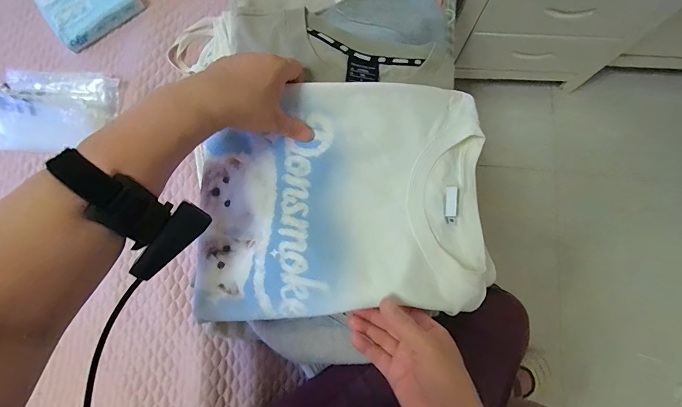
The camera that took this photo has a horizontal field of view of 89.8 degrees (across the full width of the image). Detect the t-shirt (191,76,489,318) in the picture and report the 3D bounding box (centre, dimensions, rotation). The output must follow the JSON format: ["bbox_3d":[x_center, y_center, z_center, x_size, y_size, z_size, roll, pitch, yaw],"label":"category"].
[{"bbox_3d":[0.010,-0.009,0.388,0.315,0.059,0.257,-1,79,1],"label":"t-shirt"}]

